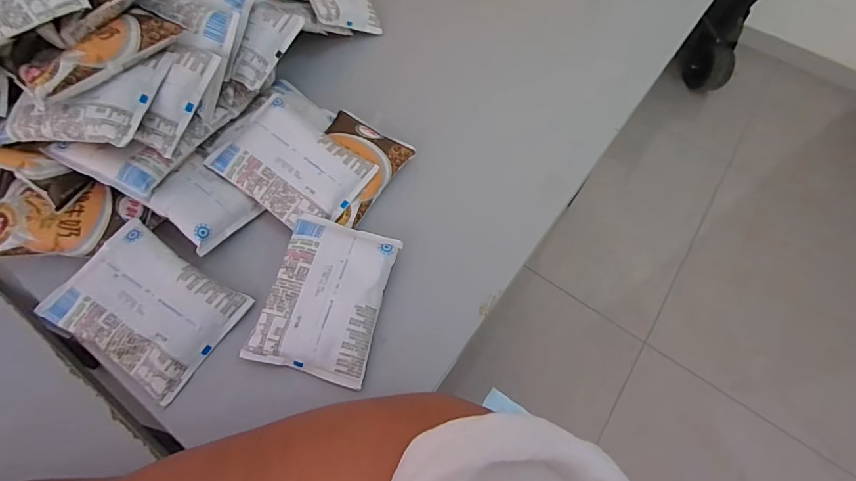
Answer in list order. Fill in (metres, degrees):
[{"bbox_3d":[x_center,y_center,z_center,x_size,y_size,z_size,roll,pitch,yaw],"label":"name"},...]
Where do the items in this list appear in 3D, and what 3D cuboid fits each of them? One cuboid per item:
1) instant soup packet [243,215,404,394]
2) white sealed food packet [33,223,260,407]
[{"bbox_3d":[-0.085,0.046,0.370,0.093,0.021,0.129,13,61,3],"label":"instant soup packet"},{"bbox_3d":[-0.230,0.054,0.355,0.125,0.029,0.095,29,63,12],"label":"white sealed food packet"}]

